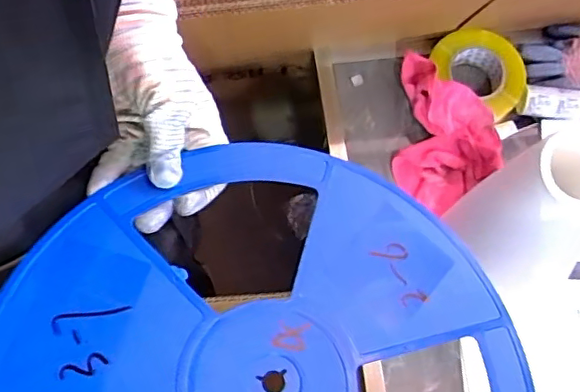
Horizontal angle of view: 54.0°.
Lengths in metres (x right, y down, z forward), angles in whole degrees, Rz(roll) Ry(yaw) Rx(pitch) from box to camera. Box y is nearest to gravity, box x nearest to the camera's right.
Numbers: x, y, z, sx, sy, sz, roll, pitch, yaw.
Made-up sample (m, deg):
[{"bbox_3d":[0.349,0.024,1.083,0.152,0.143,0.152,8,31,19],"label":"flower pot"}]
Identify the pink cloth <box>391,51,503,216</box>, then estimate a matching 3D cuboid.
[{"bbox_3d":[0.228,-0.096,0.832,0.136,0.065,0.220,7,75,2],"label":"pink cloth"}]

